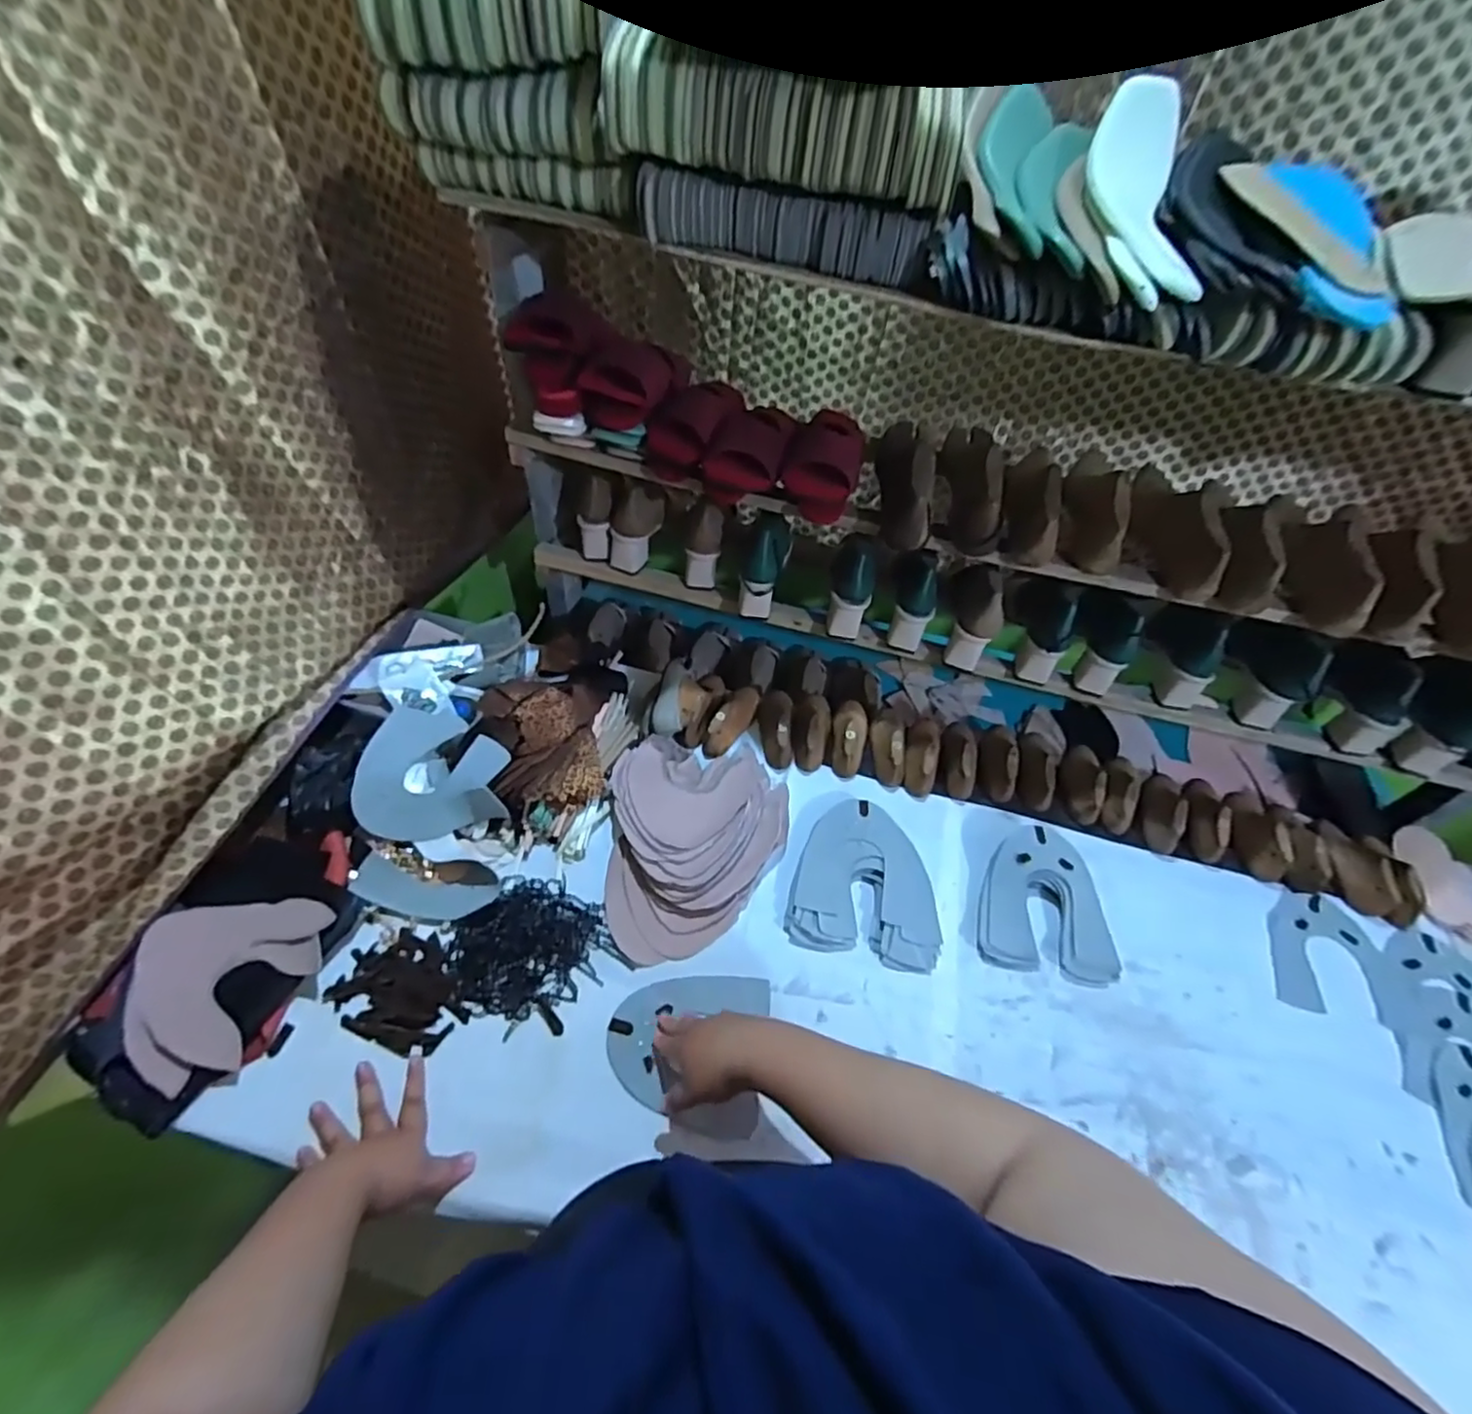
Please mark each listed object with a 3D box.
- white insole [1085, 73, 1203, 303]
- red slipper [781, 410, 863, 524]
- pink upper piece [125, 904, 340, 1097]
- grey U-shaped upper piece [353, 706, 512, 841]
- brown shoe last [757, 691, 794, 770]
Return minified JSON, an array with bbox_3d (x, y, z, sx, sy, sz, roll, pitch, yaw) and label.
[{"bbox_3d":[0.369,-0.462,0.581,0.081,0.035,0.232,2,78,-4],"label":"white insole"},{"bbox_3d":[0.123,-0.332,0.852,0.092,0.068,0.219,15,49,7],"label":"red slipper"},{"bbox_3d":[-0.513,0.281,0.660,0.165,0.045,0.179,-12,51,-15],"label":"pink upper piece"},{"bbox_3d":[-0.381,0.080,0.830,0.170,0.075,0.174,-6,50,-11],"label":"grey U-shaped upper piece"},{"bbox_3d":[0.061,0.019,0.952,0.050,0.042,0.139,4,50,-3],"label":"brown shoe last"}]

